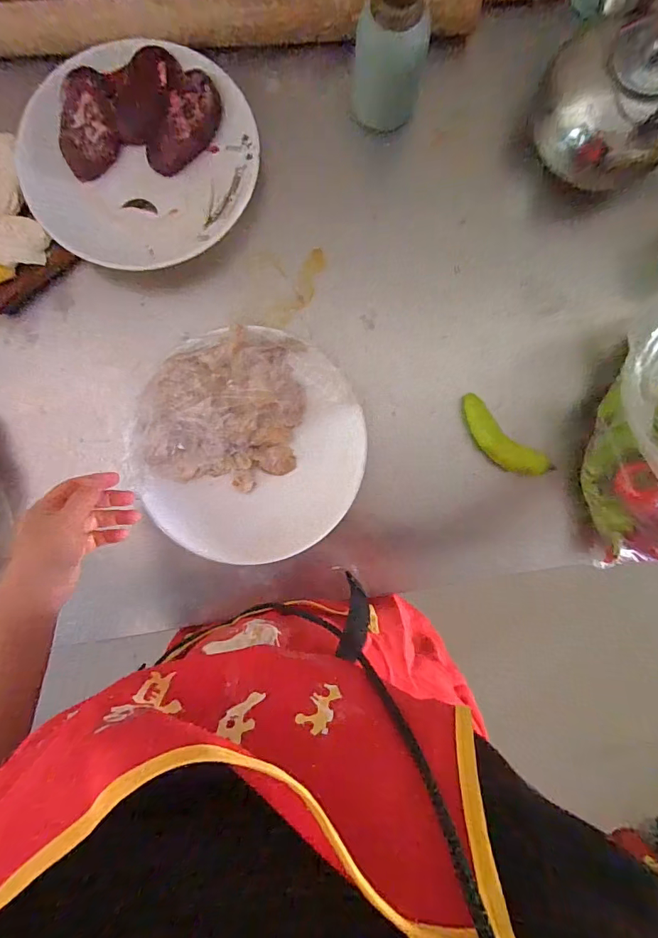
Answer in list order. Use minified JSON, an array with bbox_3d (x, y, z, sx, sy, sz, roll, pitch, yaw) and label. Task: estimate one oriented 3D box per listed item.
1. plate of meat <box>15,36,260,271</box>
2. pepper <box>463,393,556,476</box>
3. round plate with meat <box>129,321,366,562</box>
[{"bbox_3d":[-0.210,-0.355,0.490,0.239,0.041,0.251,0,91,0],"label":"plate of meat"},{"bbox_3d":[0.202,-0.031,0.510,0.131,0.028,0.041,40,91,-1],"label":"pepper"},{"bbox_3d":[-0.089,-0.026,0.498,0.248,0.050,0.253,0,91,0],"label":"round plate with meat"}]

